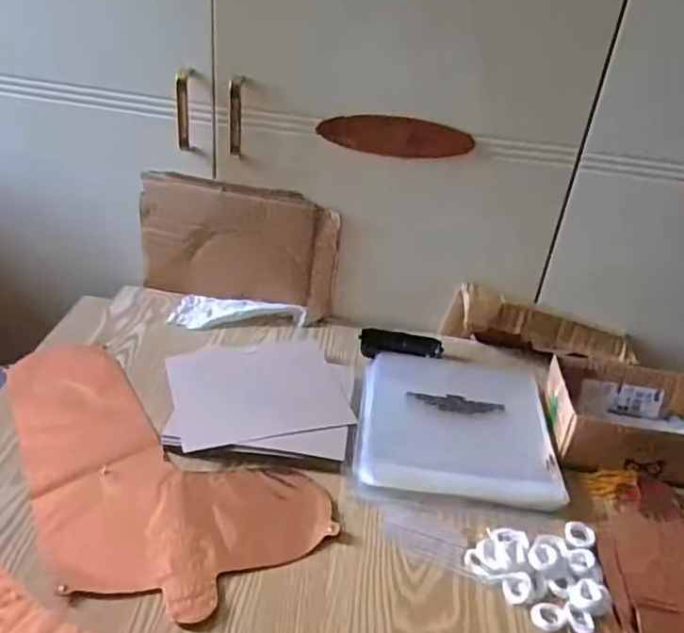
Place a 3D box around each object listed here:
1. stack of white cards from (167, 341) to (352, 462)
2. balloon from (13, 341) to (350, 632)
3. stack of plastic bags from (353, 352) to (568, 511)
[{"bbox_3d":[-0.092,0.084,0.718,0.206,0.022,0.198,4,32,-4],"label":"stack of white cards"},{"bbox_3d":[-0.216,0.137,0.644,0.223,0.007,0.404,-21,41,-37],"label":"balloon"},{"bbox_3d":[0.131,0.121,0.711,0.214,0.025,0.221,8,32,2],"label":"stack of plastic bags"}]

